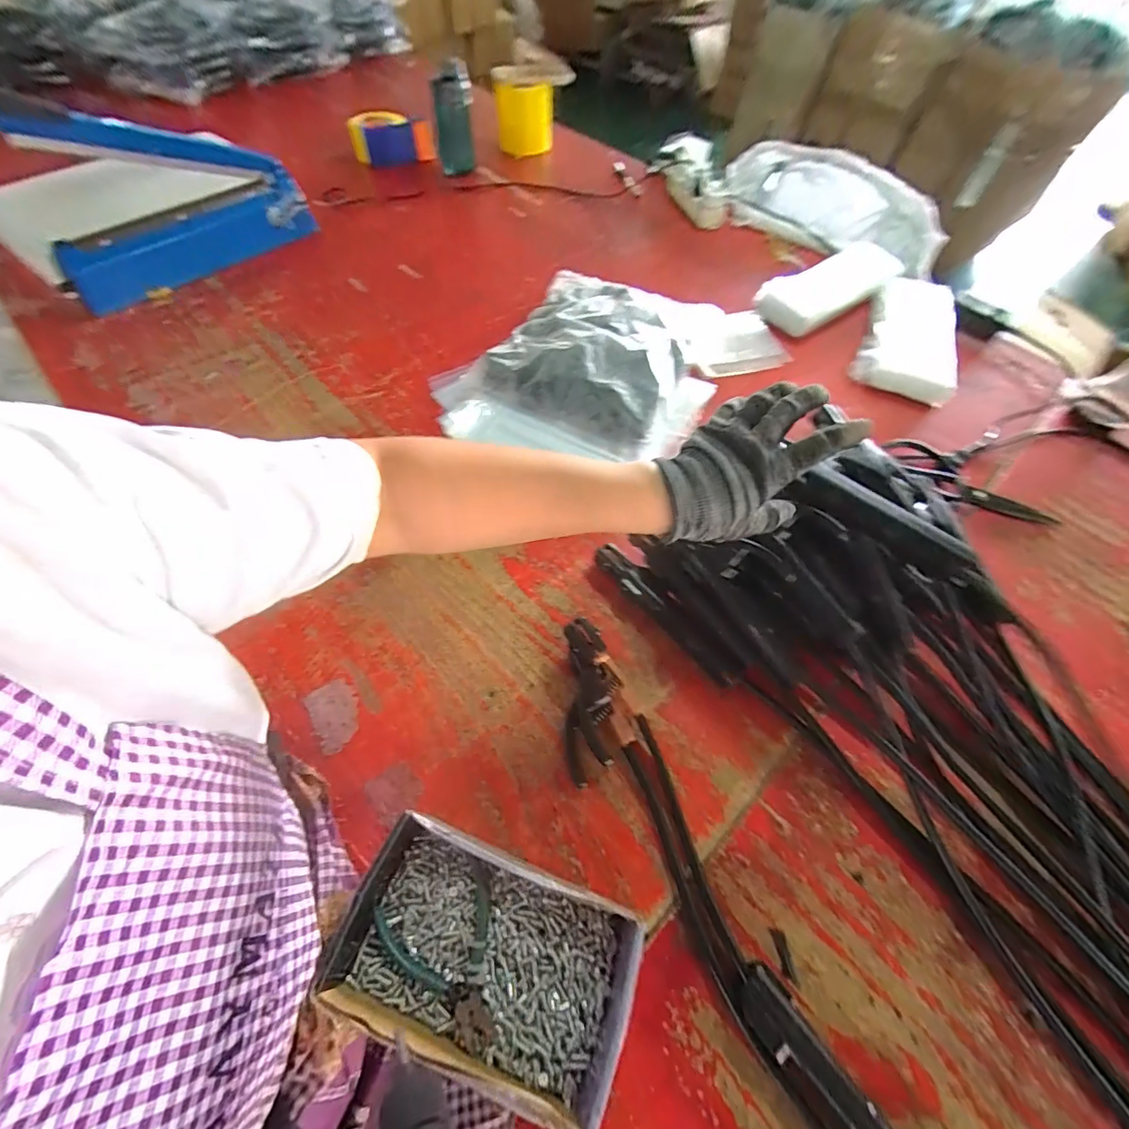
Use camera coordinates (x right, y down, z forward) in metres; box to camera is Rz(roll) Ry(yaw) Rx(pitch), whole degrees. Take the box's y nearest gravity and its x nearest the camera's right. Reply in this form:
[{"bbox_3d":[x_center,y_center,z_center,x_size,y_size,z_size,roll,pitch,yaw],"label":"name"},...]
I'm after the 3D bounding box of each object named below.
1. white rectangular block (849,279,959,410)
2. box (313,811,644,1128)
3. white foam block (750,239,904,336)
[{"bbox_3d":[0.587,-0.393,0.808,0.147,0.035,0.313,24,60,12],"label":"white rectangular block"},{"bbox_3d":[-0.058,0.285,0.348,0.200,0.051,0.125,19,59,9],"label":"box"},{"bbox_3d":[0.489,-0.509,0.872,0.312,0.036,0.119,-29,63,-19],"label":"white foam block"}]

